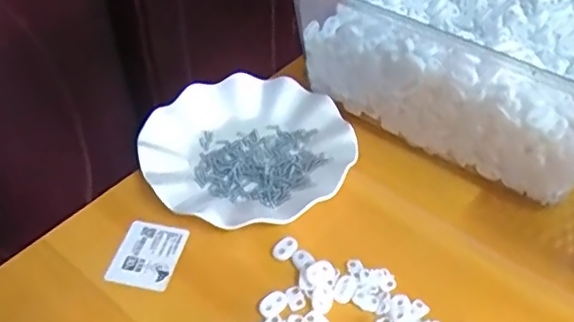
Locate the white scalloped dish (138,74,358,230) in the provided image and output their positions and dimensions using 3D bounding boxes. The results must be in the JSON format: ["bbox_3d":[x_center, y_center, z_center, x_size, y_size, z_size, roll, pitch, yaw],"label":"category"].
[{"bbox_3d":[-0.035,-0.010,0.527,0.178,0.027,0.175,0,45,0],"label":"white scalloped dish"}]

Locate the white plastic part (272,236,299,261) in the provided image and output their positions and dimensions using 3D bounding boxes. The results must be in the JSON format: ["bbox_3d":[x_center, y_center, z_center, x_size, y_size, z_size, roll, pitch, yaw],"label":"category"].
[{"bbox_3d":[-0.001,0.069,0.461,0.021,0.008,0.013,-26,51,-24],"label":"white plastic part"}]

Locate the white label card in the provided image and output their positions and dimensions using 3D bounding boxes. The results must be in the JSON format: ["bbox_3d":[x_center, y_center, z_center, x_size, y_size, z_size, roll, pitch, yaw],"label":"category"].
[{"bbox_3d":[-0.110,0.075,0.463,0.048,0.004,0.059,12,47,7],"label":"white label card"}]

